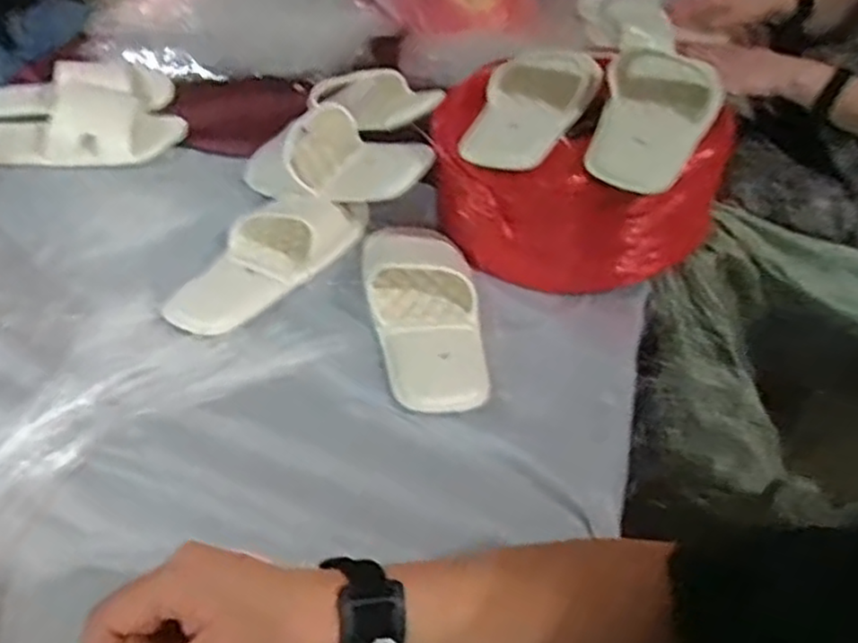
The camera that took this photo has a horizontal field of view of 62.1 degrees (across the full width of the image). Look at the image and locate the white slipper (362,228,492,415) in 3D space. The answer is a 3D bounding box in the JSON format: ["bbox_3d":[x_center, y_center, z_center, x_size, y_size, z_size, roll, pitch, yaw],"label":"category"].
[{"bbox_3d":[-0.005,-0.018,0.662,0.099,0.044,0.240,-4,44,-6],"label":"white slipper"}]

